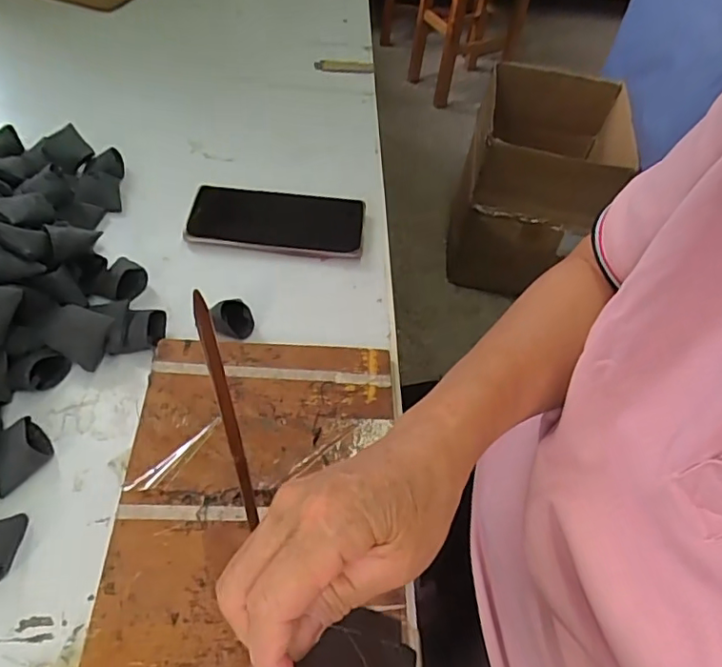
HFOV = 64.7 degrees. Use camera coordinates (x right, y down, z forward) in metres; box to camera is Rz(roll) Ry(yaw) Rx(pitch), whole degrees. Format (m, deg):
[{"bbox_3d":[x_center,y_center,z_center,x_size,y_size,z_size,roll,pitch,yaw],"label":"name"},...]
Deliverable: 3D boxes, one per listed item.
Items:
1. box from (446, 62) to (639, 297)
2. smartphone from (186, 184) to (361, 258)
[{"bbox_3d":[0.467,-0.383,1.505,0.386,0.412,0.437,14,53,5],"label":"box"},{"bbox_3d":[-0.079,-0.106,0.537,0.160,0.012,0.075,5,52,-2],"label":"smartphone"}]

